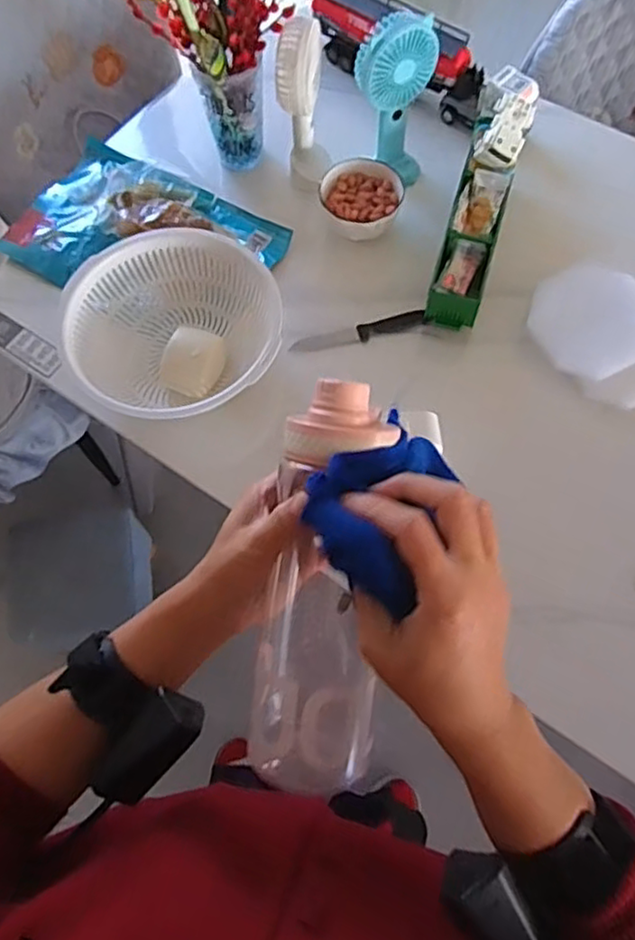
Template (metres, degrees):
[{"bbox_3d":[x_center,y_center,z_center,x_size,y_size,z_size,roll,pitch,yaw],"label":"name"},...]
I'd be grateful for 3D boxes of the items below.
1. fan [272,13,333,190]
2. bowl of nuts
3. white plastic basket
[{"bbox_3d":[-0.017,-0.460,0.834,0.063,0.210,0.082,0,67,2],"label":"fan"},{"bbox_3d":[0.058,-0.362,0.874,0.107,0.049,0.109,-1,67,1],"label":"bowl of nuts"},{"bbox_3d":[-0.168,-0.162,0.796,0.238,0.123,0.235,-1,67,1],"label":"white plastic basket"}]

